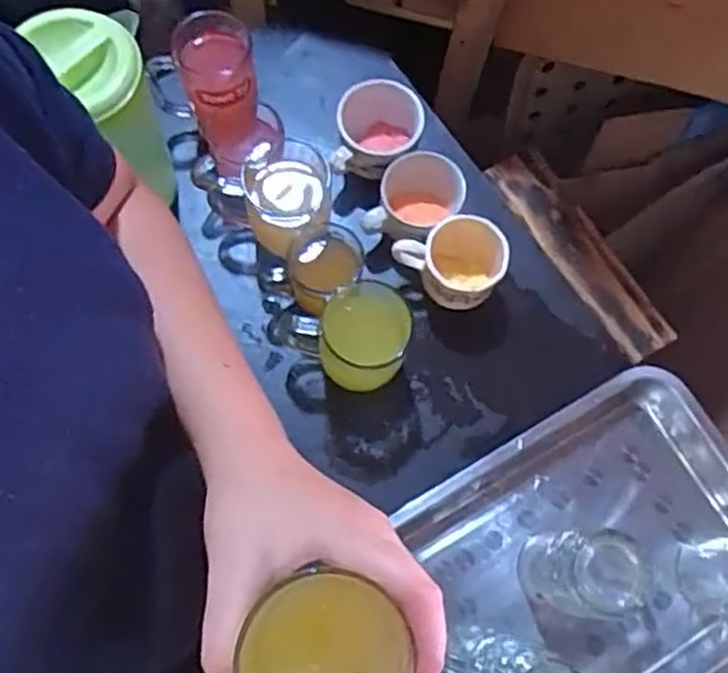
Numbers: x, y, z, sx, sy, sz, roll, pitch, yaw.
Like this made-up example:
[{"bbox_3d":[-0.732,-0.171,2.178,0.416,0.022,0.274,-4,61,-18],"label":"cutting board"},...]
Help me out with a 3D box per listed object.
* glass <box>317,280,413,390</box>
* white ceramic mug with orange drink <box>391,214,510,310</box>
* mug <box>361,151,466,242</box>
[{"bbox_3d":[0.001,0.005,0.661,0.072,0.115,0.076,0,73,-1],"label":"glass"},{"bbox_3d":[0.085,-0.074,0.714,0.097,0.086,0.072,35,75,9],"label":"white ceramic mug with orange drink"},{"bbox_3d":[0.051,-0.128,0.740,0.075,0.086,0.088,26,74,6],"label":"mug"}]

